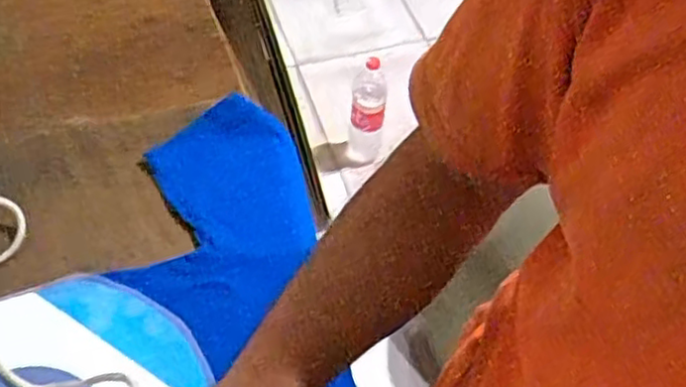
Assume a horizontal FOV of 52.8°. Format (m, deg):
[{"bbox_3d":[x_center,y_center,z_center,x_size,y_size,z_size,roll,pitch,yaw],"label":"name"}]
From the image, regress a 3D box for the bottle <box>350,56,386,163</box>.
[{"bbox_3d":[0.058,-0.206,1.672,0.084,0.296,0.083,1,55,-1],"label":"bottle"}]

